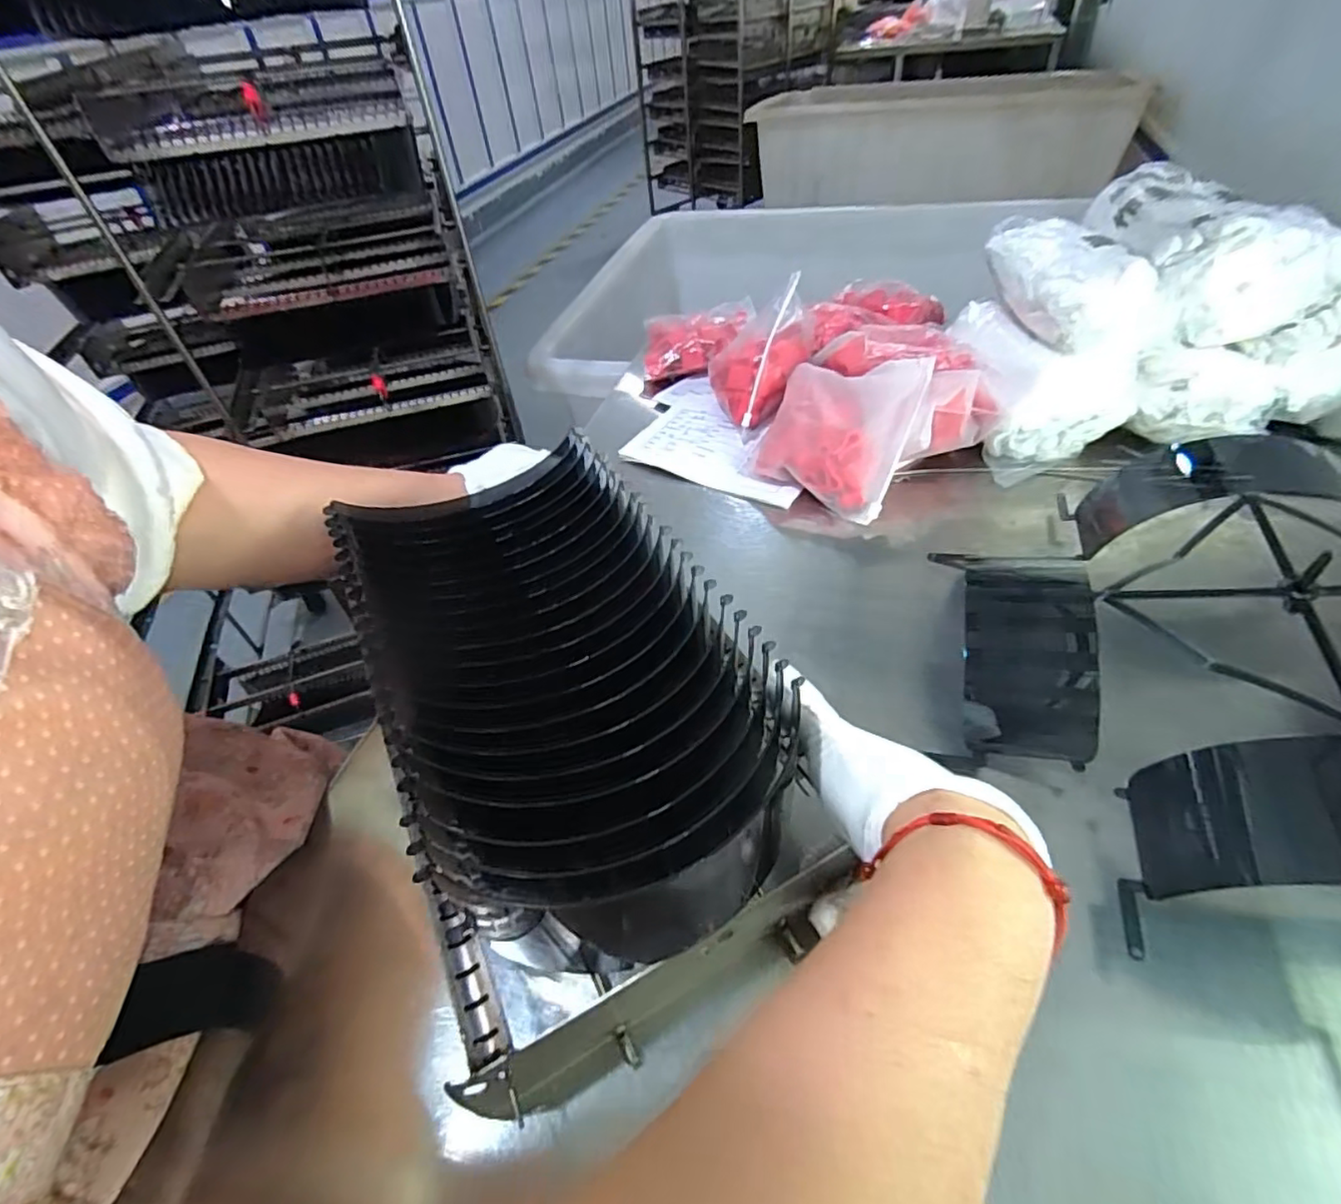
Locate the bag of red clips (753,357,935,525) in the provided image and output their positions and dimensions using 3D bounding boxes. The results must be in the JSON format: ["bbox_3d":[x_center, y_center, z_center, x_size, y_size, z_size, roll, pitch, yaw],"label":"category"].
[{"bbox_3d":[0.139,-0.146,0.535,0.124,0.036,0.143,16,79,25],"label":"bag of red clips"}]

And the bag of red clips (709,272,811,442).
[{"bbox_3d":[0.082,-0.228,0.585,0.094,0.103,0.107,1,47,8],"label":"bag of red clips"}]

